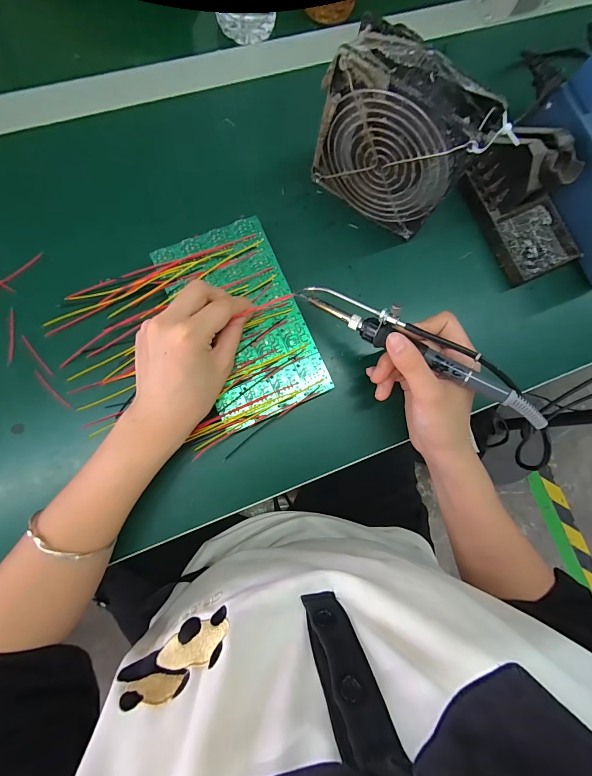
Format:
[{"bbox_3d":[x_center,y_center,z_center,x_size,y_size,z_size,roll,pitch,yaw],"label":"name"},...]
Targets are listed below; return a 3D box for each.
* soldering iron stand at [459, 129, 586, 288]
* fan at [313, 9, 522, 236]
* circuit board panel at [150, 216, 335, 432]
[{"bbox_3d":[0.231,-0.183,0.332,0.077,0.065,0.137,-28,87,-8],"label":"soldering iron stand"},{"bbox_3d":[0.083,-0.199,0.289,0.128,0.117,0.045,31,81,-2],"label":"fan"},{"bbox_3d":[-0.046,-0.060,0.305,0.100,0.004,0.172,-22,86,-8],"label":"circuit board panel"}]

